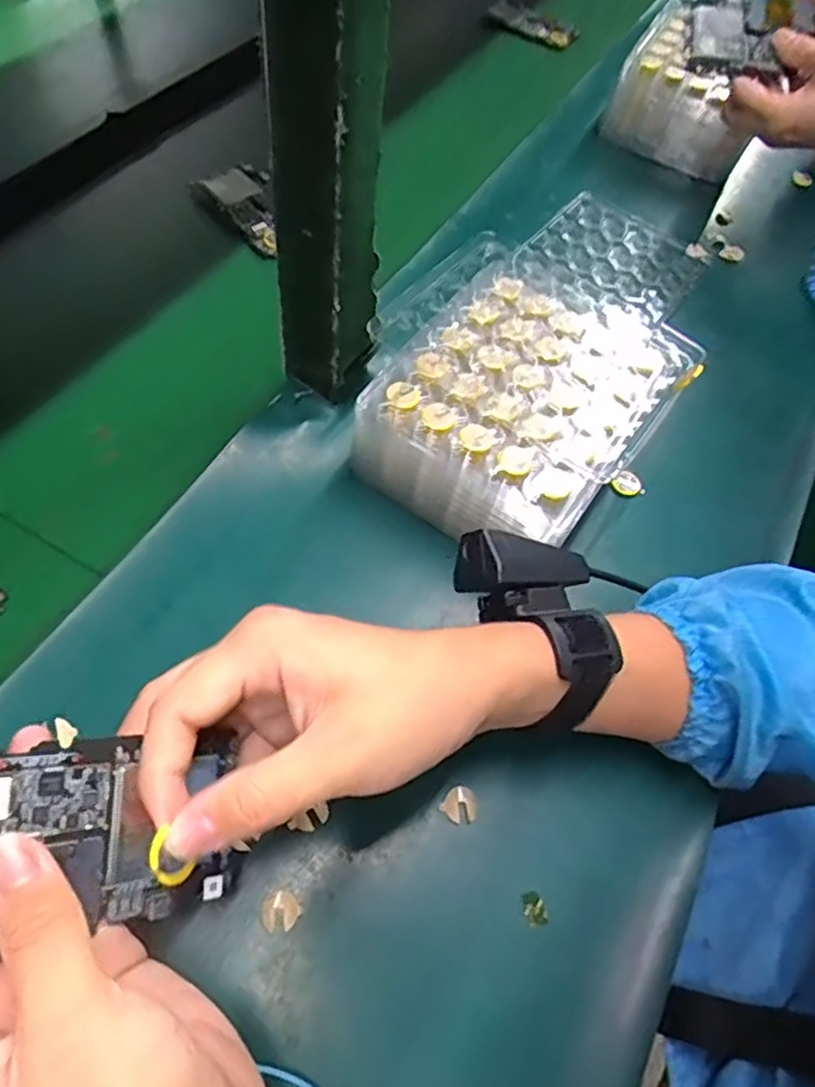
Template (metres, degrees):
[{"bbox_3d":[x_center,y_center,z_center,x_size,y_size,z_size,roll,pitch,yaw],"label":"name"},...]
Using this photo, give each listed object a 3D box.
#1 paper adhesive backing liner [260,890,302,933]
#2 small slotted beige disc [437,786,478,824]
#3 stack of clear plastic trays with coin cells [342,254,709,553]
[{"bbox_3d":[-0.059,0.172,0.312,0.018,0.004,0.018,2,58,-3],"label":"paper adhesive backing liner"},{"bbox_3d":[0.028,0.134,0.343,0.018,0.004,0.017,2,58,-3],"label":"small slotted beige disc"},{"bbox_3d":[0.076,-0.083,0.435,0.145,0.082,0.184,35,62,16],"label":"stack of clear plastic trays with coin cells"}]

